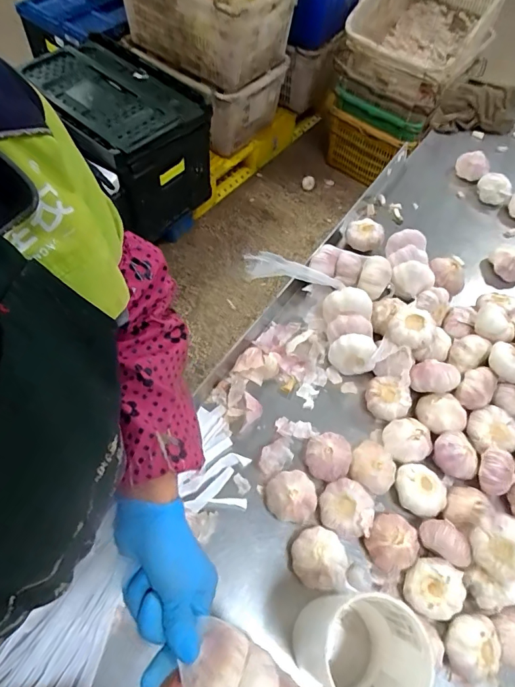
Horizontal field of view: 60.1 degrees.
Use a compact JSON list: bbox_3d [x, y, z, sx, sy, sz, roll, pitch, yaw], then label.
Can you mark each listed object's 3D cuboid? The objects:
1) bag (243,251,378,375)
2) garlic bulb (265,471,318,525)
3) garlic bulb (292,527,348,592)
[{"bbox_3d":[0.093,-0.062,0.638,0.092,0.048,0.238,-32,66,-22],"label":"bag"},{"bbox_3d":[0.038,0.172,0.506,0.057,0.038,0.051,13,58,3],"label":"garlic bulb"},{"bbox_3d":[0.064,0.228,0.471,0.053,0.037,0.059,-16,61,-14],"label":"garlic bulb"}]

